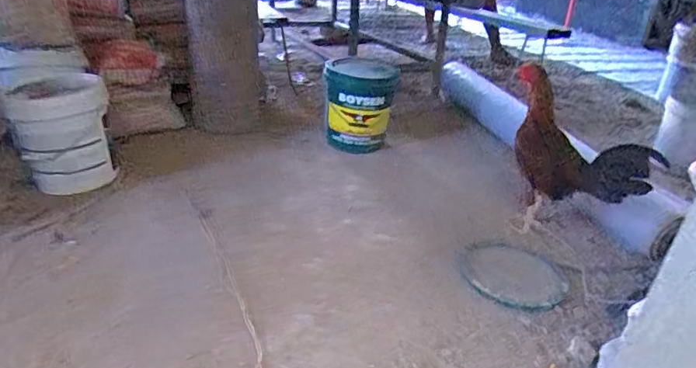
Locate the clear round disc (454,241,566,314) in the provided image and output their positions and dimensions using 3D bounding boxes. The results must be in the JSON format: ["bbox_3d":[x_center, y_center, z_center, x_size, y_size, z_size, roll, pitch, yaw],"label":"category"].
[{"bbox_3d":[0.458,0.246,1.325,0.303,0.022,0.282,3,28,-2],"label":"clear round disc"}]

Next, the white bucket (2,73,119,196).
[{"bbox_3d":[-0.954,-0.176,1.625,0.279,0.328,0.325,-12,32,-28],"label":"white bucket"}]

